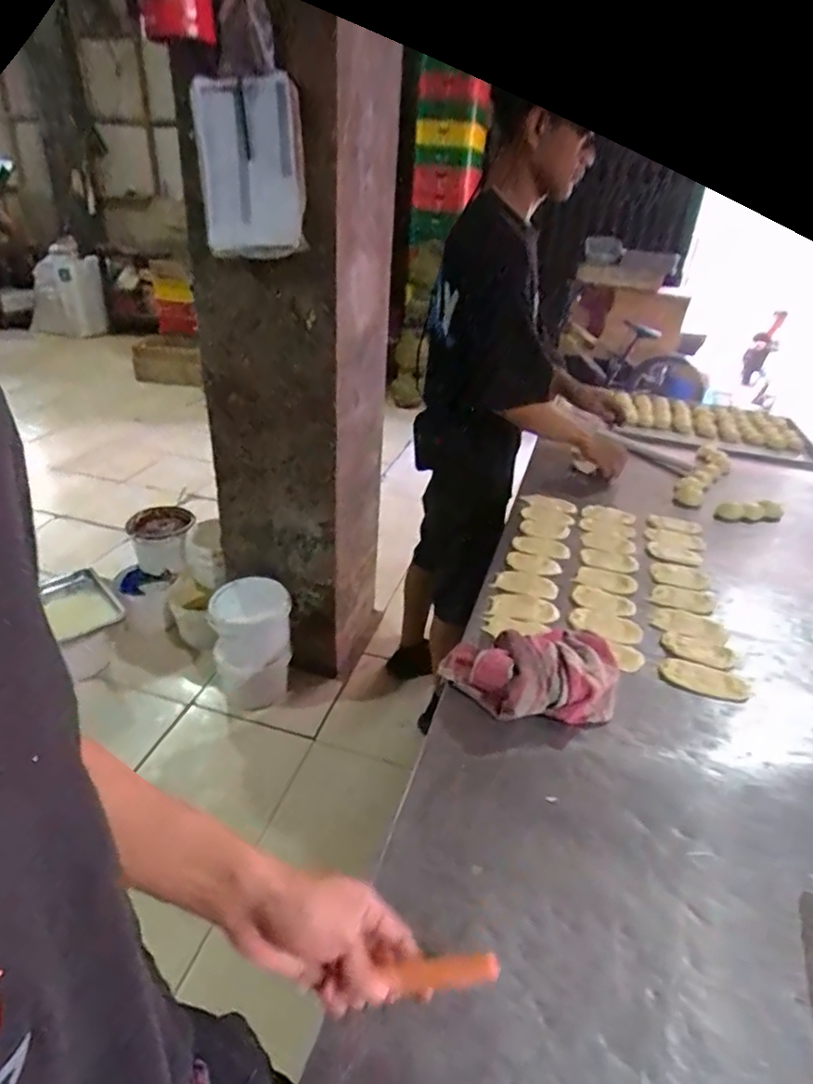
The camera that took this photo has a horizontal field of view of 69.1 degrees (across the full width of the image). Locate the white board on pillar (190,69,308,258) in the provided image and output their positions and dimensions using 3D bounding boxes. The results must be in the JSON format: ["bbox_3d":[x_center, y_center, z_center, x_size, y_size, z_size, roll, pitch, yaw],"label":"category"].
[{"bbox_3d":[-0.341,-0.788,1.256,0.264,0.320,0.034,12,25,20],"label":"white board on pillar"}]

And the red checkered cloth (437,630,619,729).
[{"bbox_3d":[0.169,0.155,0.737,0.223,0.058,0.152,-2,30,-8],"label":"red checkered cloth"}]

